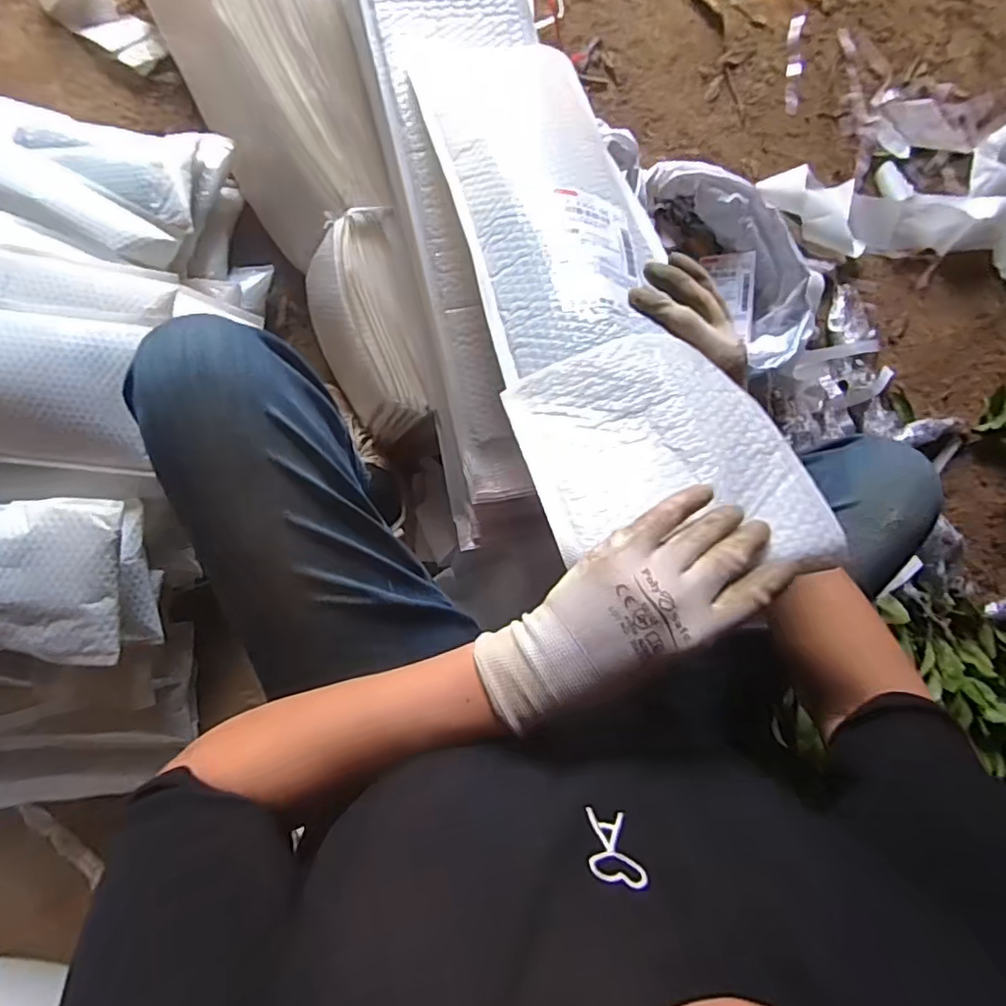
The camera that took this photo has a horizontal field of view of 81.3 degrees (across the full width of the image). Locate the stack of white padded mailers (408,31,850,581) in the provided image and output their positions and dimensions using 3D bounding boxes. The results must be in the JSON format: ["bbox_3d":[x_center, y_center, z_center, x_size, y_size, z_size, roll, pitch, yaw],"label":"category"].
[{"bbox_3d":[0.055,-0.203,0.465,0.168,0.030,0.566,-12,64,-9],"label":"stack of white padded mailers"}]

